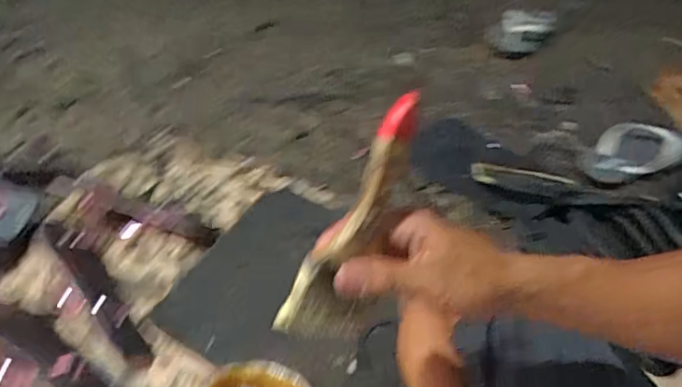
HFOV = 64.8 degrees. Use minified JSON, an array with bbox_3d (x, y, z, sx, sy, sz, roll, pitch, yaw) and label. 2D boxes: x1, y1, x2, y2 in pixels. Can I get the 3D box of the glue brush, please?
[{"bbox_3d":[0.014,0.016,0.355,0.047,0.044,0.165,21,89,14],"label":"glue brush"}]

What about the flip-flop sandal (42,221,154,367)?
[{"bbox_3d":[-0.315,0.110,0.678,0.061,0.064,0.249,-29,55,-30],"label":"flip-flop sandal"}]

